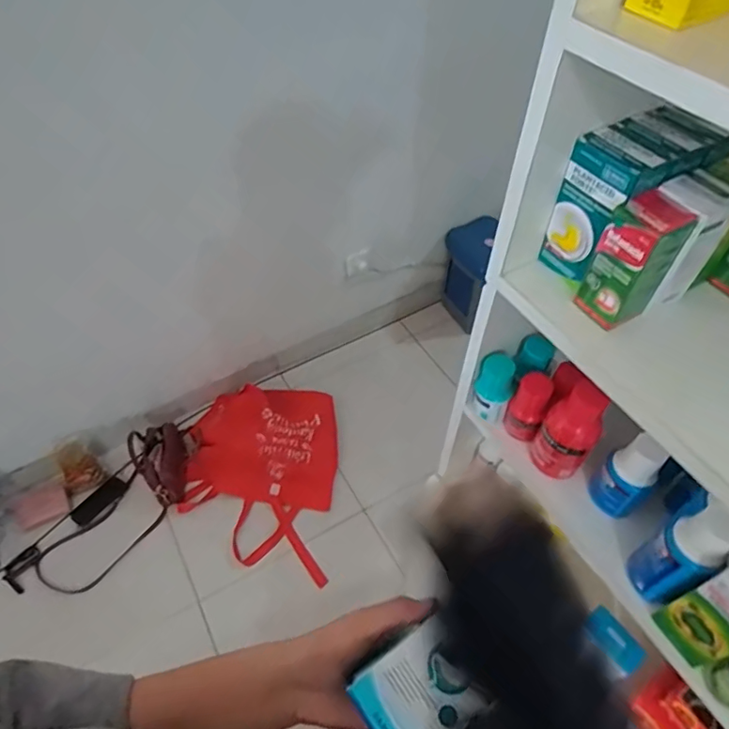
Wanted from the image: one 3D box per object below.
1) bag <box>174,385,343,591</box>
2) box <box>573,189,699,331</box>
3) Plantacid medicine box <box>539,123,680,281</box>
[{"bbox_3d":[-0.297,0.303,1.510,0.414,0.133,0.492,4,51,1],"label":"bag"},{"bbox_3d":[0.219,-0.084,0.431,0.045,0.101,0.045,-27,57,-21],"label":"box"},{"bbox_3d":[0.202,-0.129,0.454,0.051,0.120,0.062,-18,54,-15],"label":"Plantacid medicine box"}]

